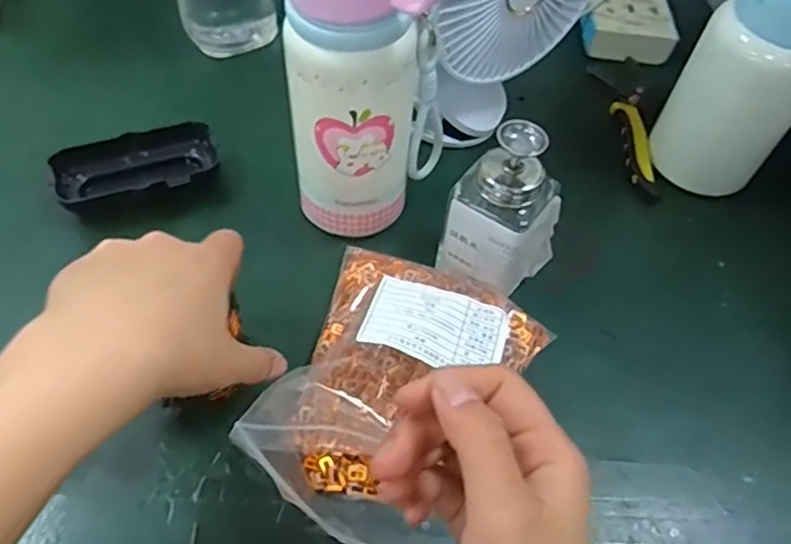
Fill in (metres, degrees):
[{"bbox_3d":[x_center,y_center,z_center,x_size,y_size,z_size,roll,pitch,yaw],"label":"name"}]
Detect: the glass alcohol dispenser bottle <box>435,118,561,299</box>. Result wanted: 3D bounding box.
[{"bbox_3d":[0.066,-0.034,0.392,0.062,0.120,0.049,26,55,13],"label":"glass alcohol dispenser bottle"}]

